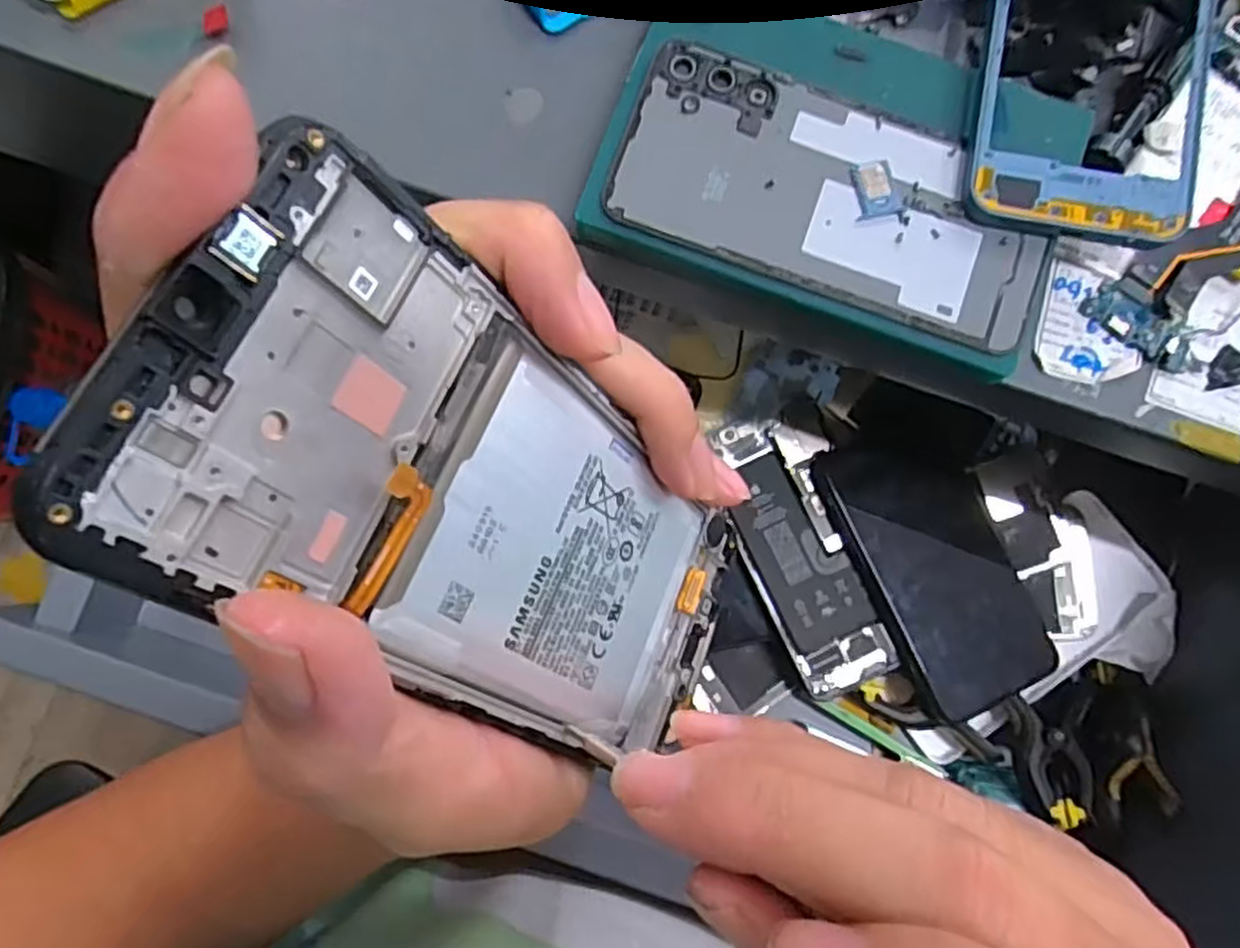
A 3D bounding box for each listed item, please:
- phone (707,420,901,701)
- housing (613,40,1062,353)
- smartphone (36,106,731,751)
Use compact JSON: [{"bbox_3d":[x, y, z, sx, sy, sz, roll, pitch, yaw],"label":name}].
[{"bbox_3d":[0.099,0.043,0.409,0.062,0.006,0.150,-17,83,-4],"label":"phone"},{"bbox_3d":[0.078,-0.099,0.269,0.155,0.005,0.072,21,82,1],"label":"housing"},{"bbox_3d":[-0.019,0.012,0.153,0.005,0.152,0.070,5,64,40],"label":"smartphone"}]

